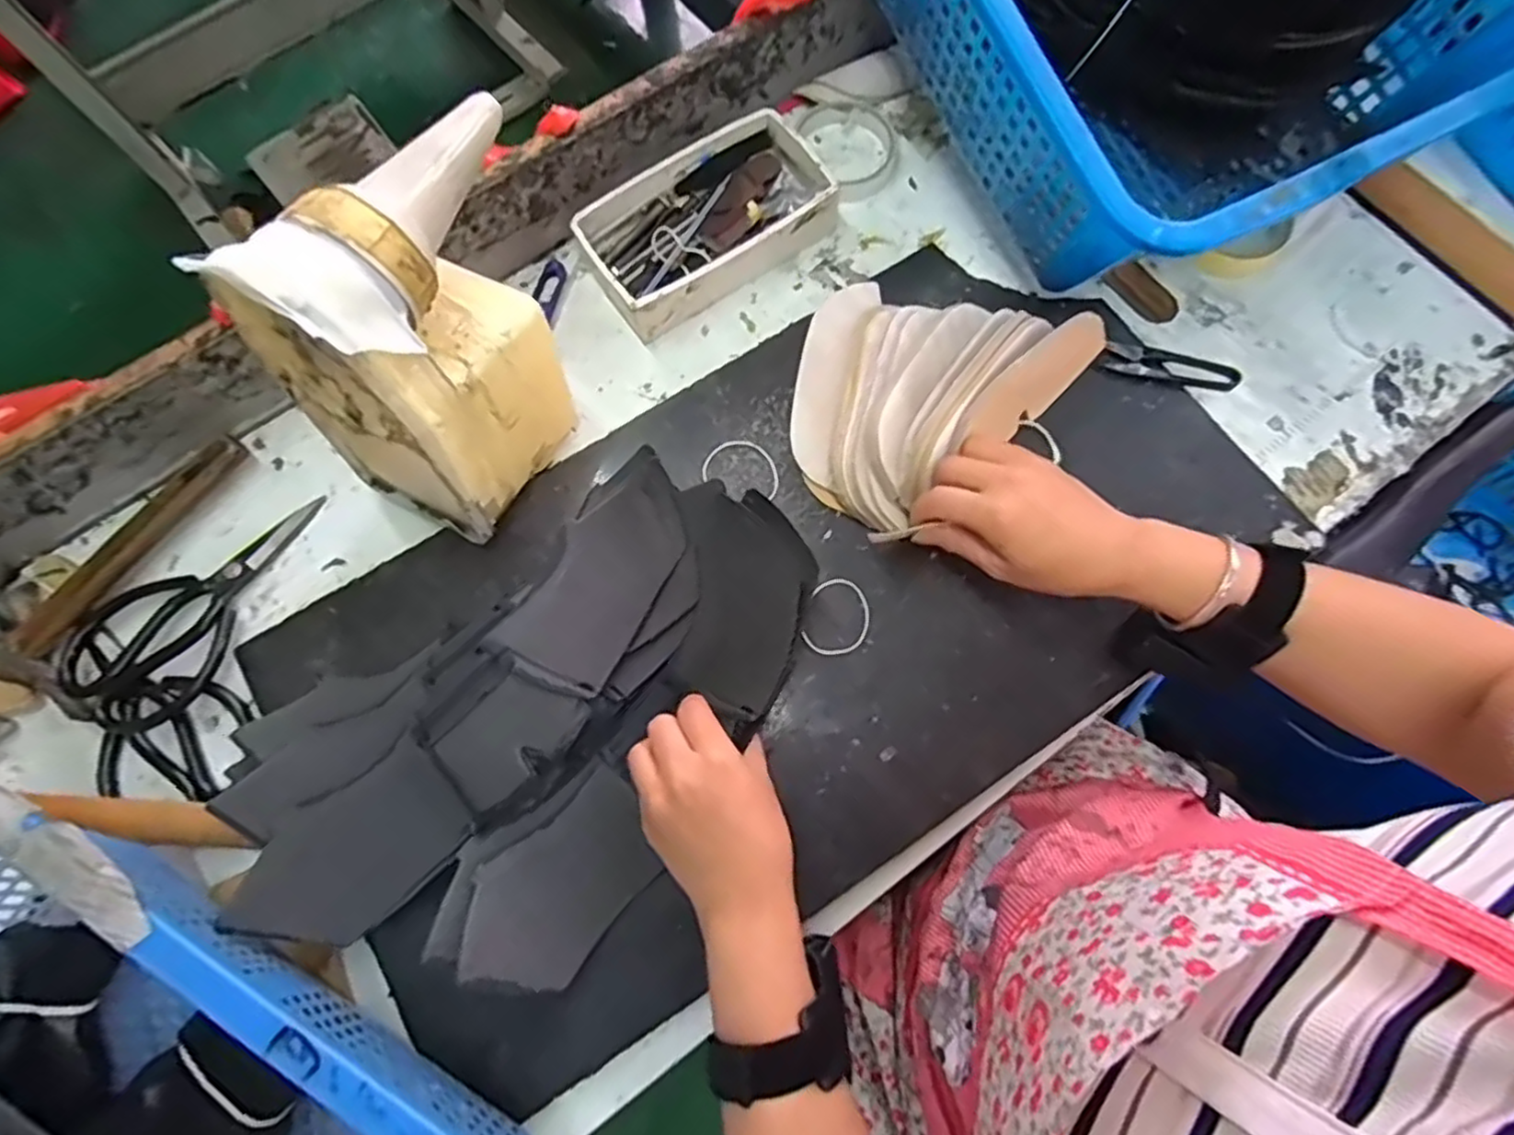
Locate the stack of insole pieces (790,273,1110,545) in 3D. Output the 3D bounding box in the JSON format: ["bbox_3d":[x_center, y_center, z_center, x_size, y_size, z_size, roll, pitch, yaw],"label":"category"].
[{"bbox_3d":[0.108,-0.133,0.471,0.166,0.062,0.198,38,78,10],"label":"stack of insole pieces"}]

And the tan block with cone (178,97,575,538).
[{"bbox_3d":[-0.185,-0.152,0.415,0.111,0.196,0.204,28,77,8],"label":"tan block with cone"}]

